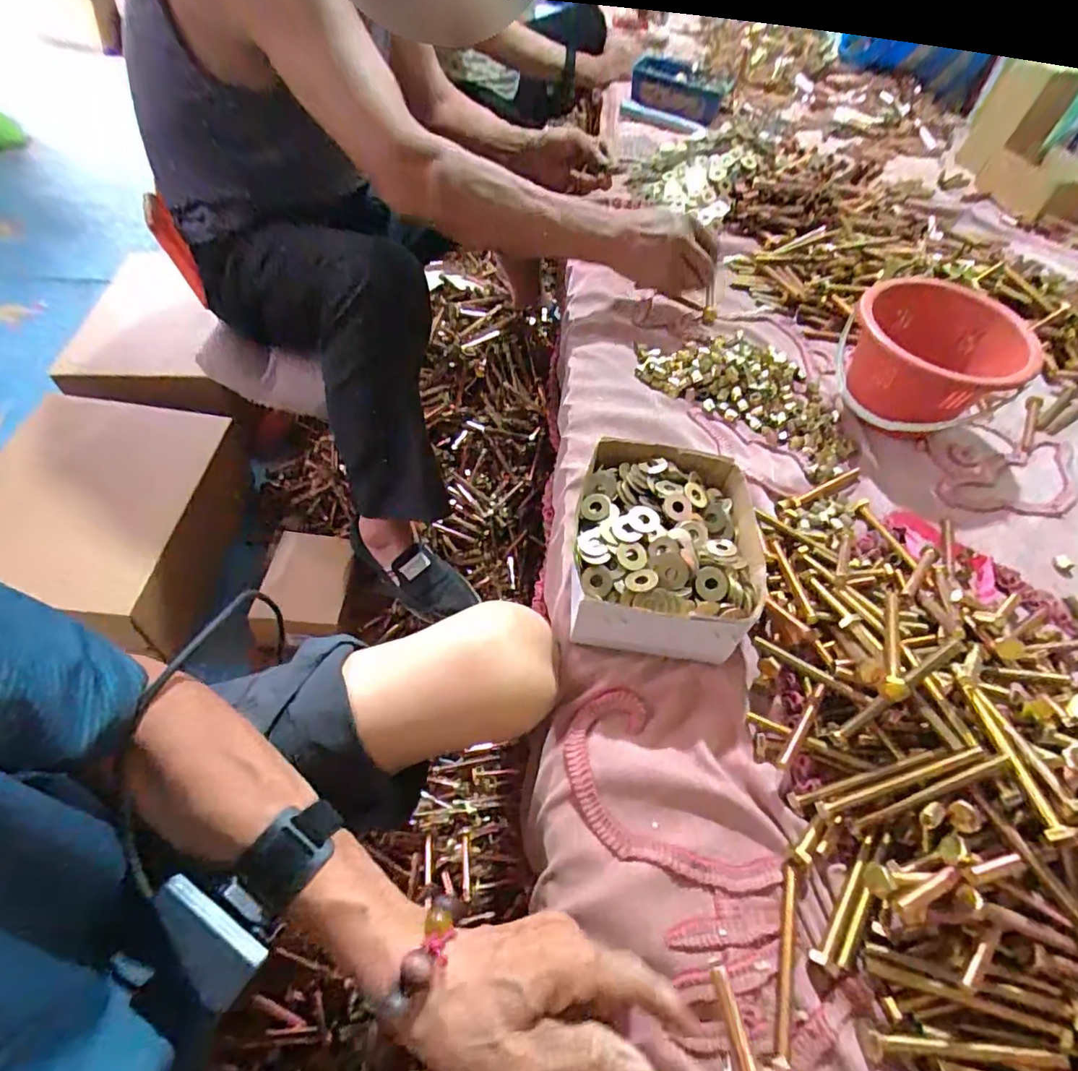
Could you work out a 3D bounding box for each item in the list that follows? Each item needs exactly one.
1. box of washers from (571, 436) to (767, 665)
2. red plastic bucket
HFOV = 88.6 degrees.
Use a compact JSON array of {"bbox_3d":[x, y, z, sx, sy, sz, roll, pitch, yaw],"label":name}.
[{"bbox_3d":[0.104,0.010,0.469,0.149,0.068,0.178,10,54,1],"label":"box of washers"},{"bbox_3d":[0.425,-0.194,0.615,0.161,0.105,0.150,3,54,-4],"label":"red plastic bucket"}]

